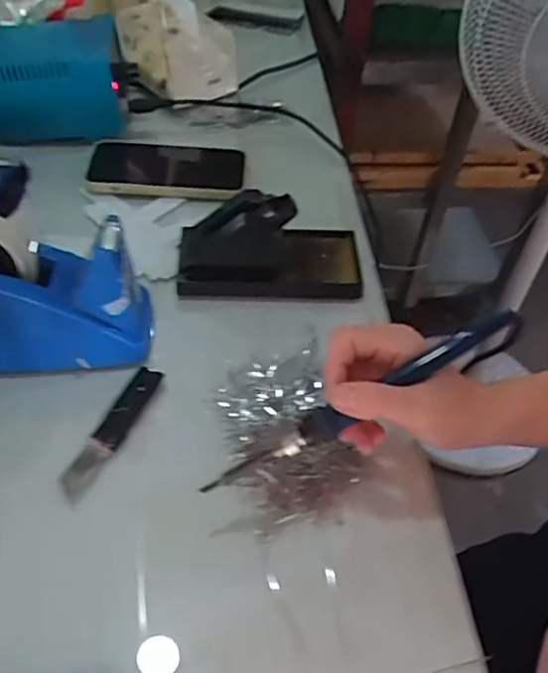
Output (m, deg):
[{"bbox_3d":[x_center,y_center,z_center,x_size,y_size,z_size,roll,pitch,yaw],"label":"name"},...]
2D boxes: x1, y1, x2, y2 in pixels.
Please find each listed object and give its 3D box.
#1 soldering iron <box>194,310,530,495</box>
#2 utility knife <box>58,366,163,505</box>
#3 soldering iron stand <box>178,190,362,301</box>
[{"bbox_3d":[0.058,0.038,0.379,0.220,0.020,0.018,-28,52,-4],"label":"soldering iron"},{"bbox_3d":[-0.113,0.065,0.437,0.020,0.011,0.109,21,49,15],"label":"utility knife"},{"bbox_3d":[-0.003,-0.082,0.532,0.158,0.069,0.075,0,47,-3],"label":"soldering iron stand"}]

